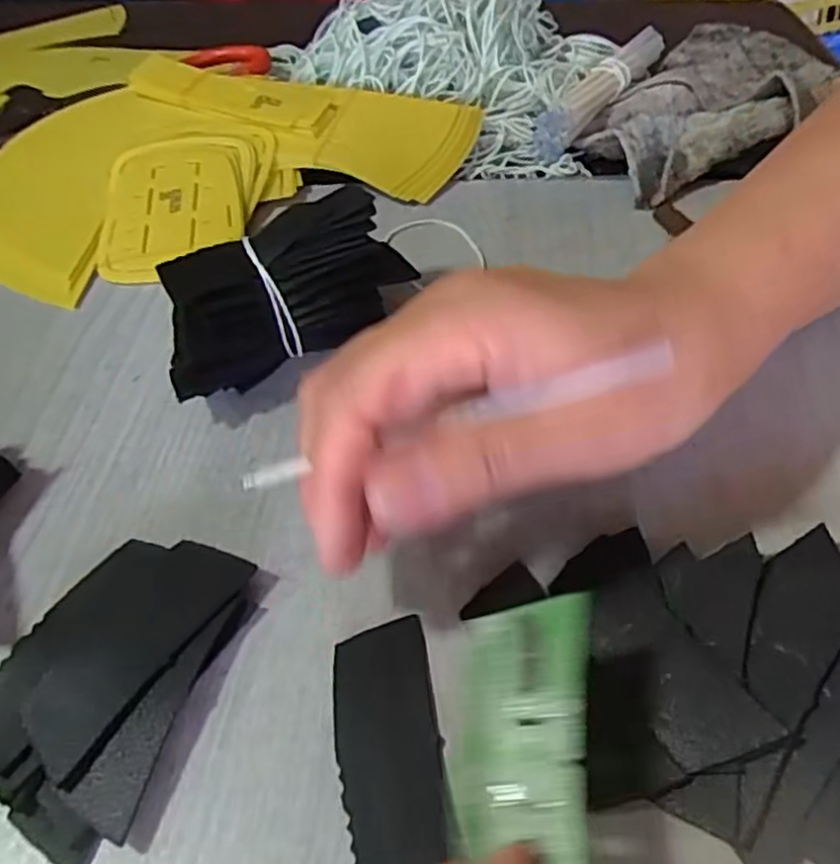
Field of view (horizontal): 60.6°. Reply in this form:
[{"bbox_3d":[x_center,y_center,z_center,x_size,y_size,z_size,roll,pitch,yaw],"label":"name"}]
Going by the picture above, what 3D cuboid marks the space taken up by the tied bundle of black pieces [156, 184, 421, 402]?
[{"bbox_3d":[-0.055,-0.054,0.288,0.099,0.052,0.049,-22,51,-14],"label":"tied bundle of black pieces"}]

